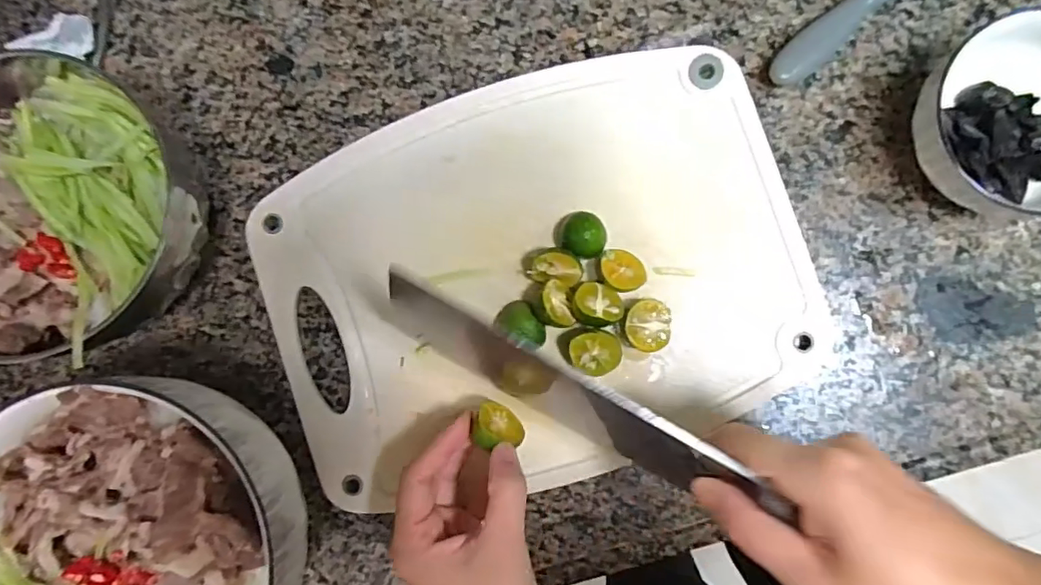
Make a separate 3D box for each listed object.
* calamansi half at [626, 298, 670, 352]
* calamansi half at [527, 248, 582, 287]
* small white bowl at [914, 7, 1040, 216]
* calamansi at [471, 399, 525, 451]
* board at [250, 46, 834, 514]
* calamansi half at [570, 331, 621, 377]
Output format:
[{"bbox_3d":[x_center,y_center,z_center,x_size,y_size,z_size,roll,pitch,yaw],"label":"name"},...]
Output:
[{"bbox_3d":[0.079,0.020,0.354,0.026,0.023,0.031,2,88,4],"label":"calamansi half"},{"bbox_3d":[0.022,-0.016,0.359,0.033,0.021,0.021,9,88,4],"label":"calamansi half"},{"bbox_3d":[0.294,-0.099,0.330,0.093,0.063,0.101,0,87,4],"label":"small white bowl"},{"bbox_3d":[-0.012,0.078,0.339,0.027,0.030,0.025,0,88,4],"label":"calamansi"},{"bbox_3d":[0.005,-0.008,0.369,0.340,0.014,0.245,-21,86,2],"label":"board"},{"bbox_3d":[0.047,0.038,0.357,0.031,0.015,0.027,3,88,4],"label":"calamansi half"}]

